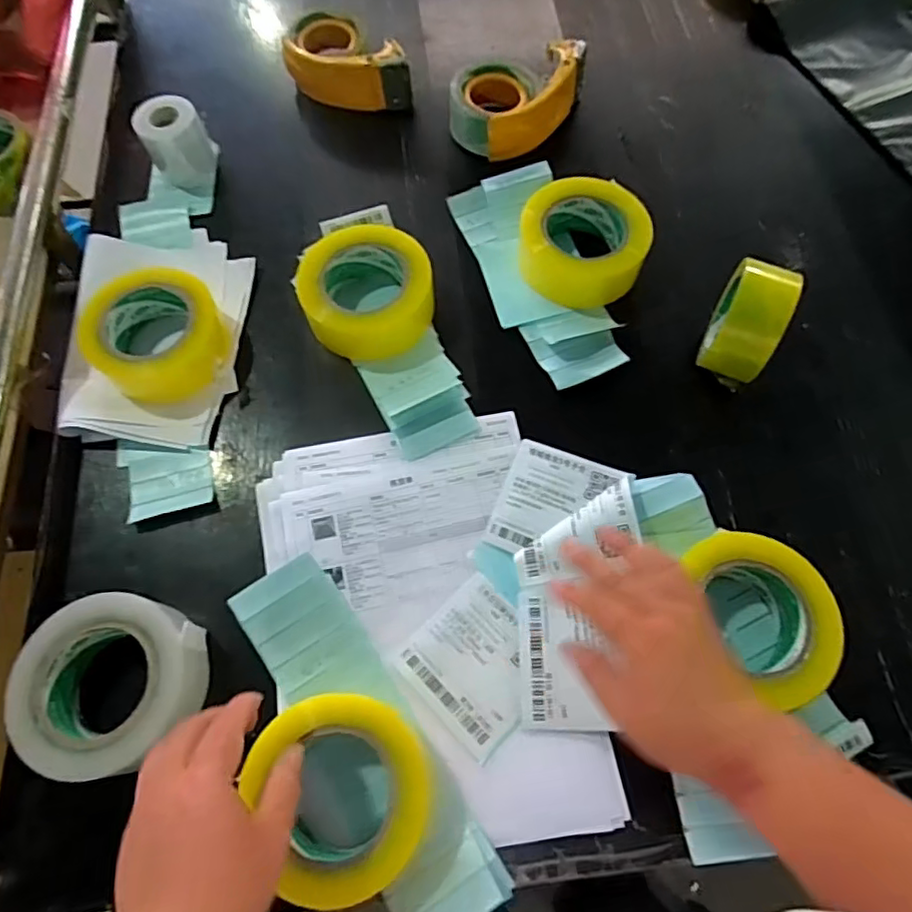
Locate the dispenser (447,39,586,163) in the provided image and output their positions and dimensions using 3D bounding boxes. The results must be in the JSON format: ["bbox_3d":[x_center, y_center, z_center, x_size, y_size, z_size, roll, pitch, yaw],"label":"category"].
[{"bbox_3d":[0.069,-0.400,0.674,0.105,0.060,0.160,39,72,15],"label":"dispenser"}]

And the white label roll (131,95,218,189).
[{"bbox_3d":[-0.292,-0.328,0.641,0.064,0.064,0.055,-27,70,-11],"label":"white label roll"}]

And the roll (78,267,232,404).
[{"bbox_3d":[-0.273,-0.110,0.559,0.118,0.048,0.115,-5,67,-3],"label":"roll"}]

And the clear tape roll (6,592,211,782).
[{"bbox_3d":[-0.250,0.162,0.449,0.115,0.061,0.120,0,67,0],"label":"clear tape roll"}]

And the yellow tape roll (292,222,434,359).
[{"bbox_3d":[-0.084,-0.155,0.577,0.122,0.061,0.114,0,67,0],"label":"yellow tape roll"}]

